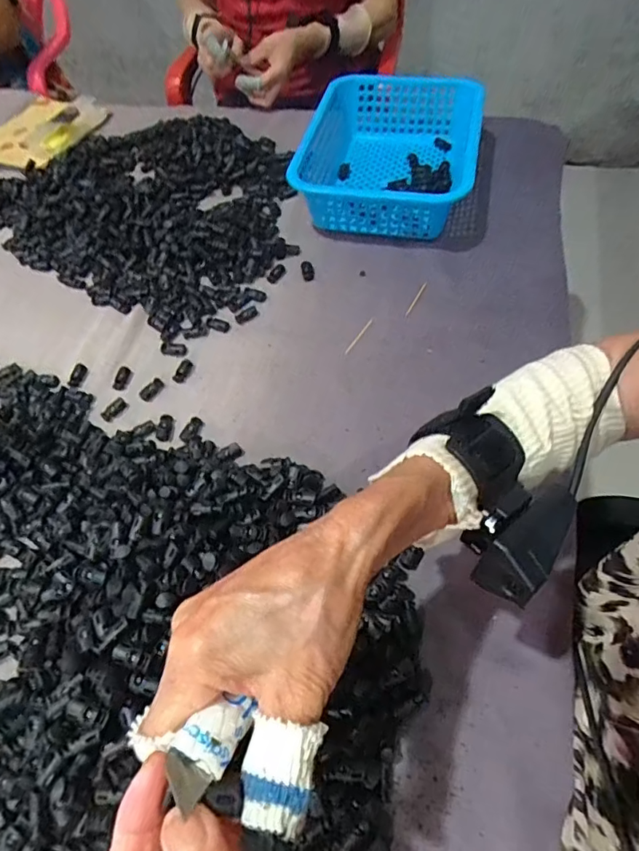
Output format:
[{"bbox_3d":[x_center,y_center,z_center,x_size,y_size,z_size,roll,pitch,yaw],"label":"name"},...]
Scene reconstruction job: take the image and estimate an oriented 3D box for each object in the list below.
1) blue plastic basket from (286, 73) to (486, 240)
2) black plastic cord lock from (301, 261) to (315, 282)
[{"bbox_3d":[0.086,-0.360,0.690,0.230,0.080,0.277,9,57,10],"label":"blue plastic basket"},{"bbox_3d":[-0.014,-0.188,0.632,0.015,0.011,0.025,-8,56,-2],"label":"black plastic cord lock"}]

